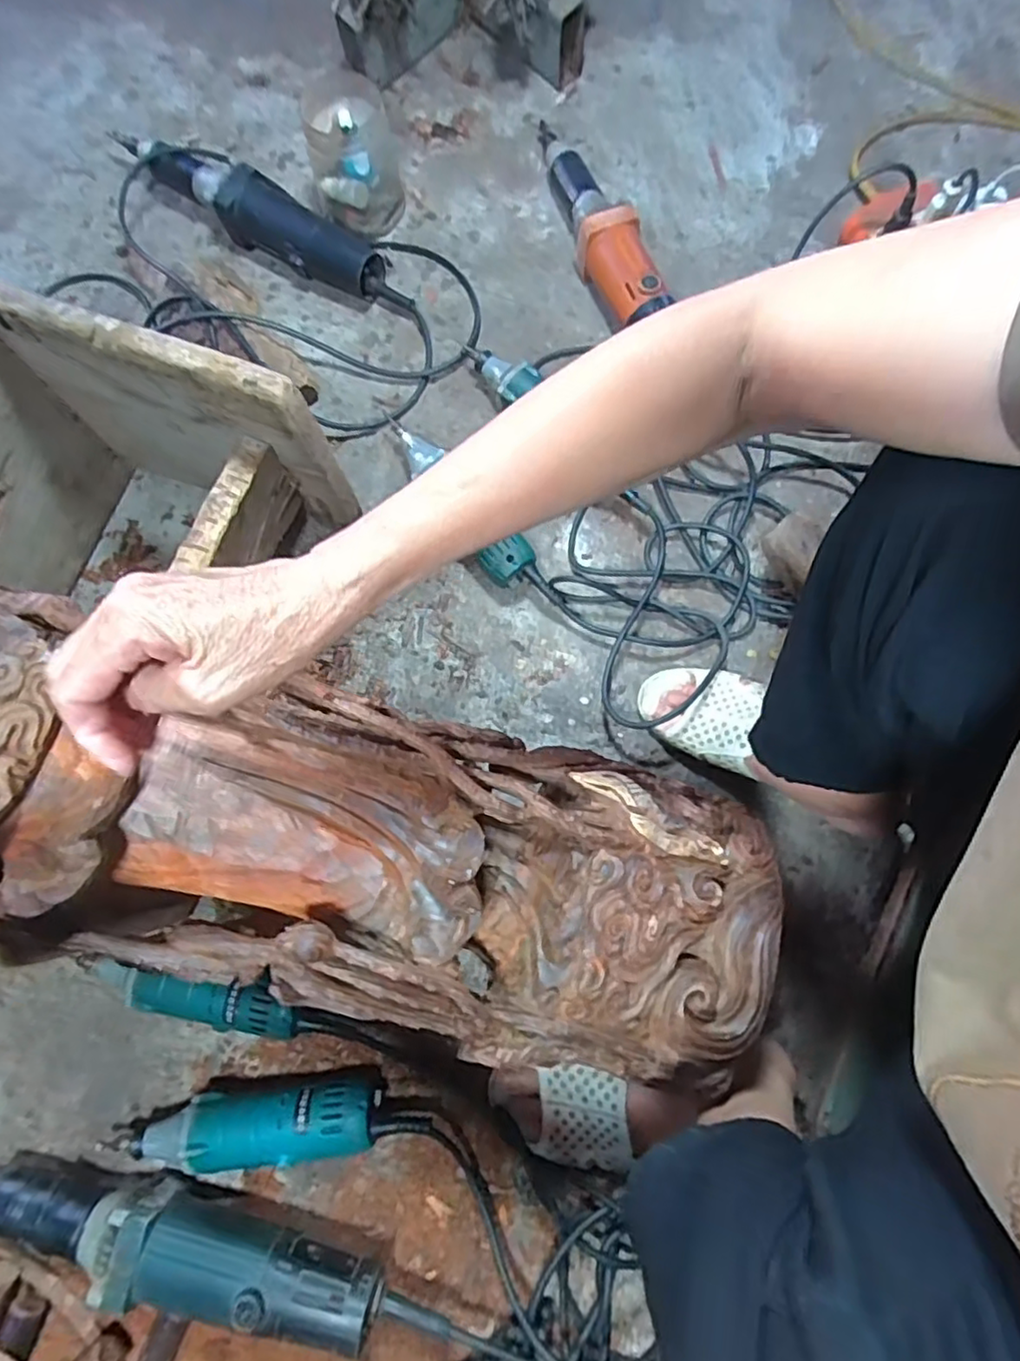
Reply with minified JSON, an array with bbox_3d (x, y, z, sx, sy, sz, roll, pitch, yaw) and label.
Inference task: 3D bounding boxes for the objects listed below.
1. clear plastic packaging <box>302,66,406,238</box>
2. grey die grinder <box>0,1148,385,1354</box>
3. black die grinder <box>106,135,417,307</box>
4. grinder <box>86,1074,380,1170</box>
[{"bbox_3d":[-0.181,-0.601,0.736,0.096,0.117,0.096,-14,76,-2],"label":"clear plastic packaging"},{"bbox_3d":[-0.295,0.431,0.503,0.394,0.078,0.055,11,77,4],"label":"grey die grinder"},{"bbox_3d":[-0.292,-0.552,0.757,0.415,0.063,0.078,35,80,10],"label":"black die grinder"},{"bbox_3d":[-0.217,0.363,0.529,0.219,0.056,0.057,-6,76,0],"label":"grinder"}]

